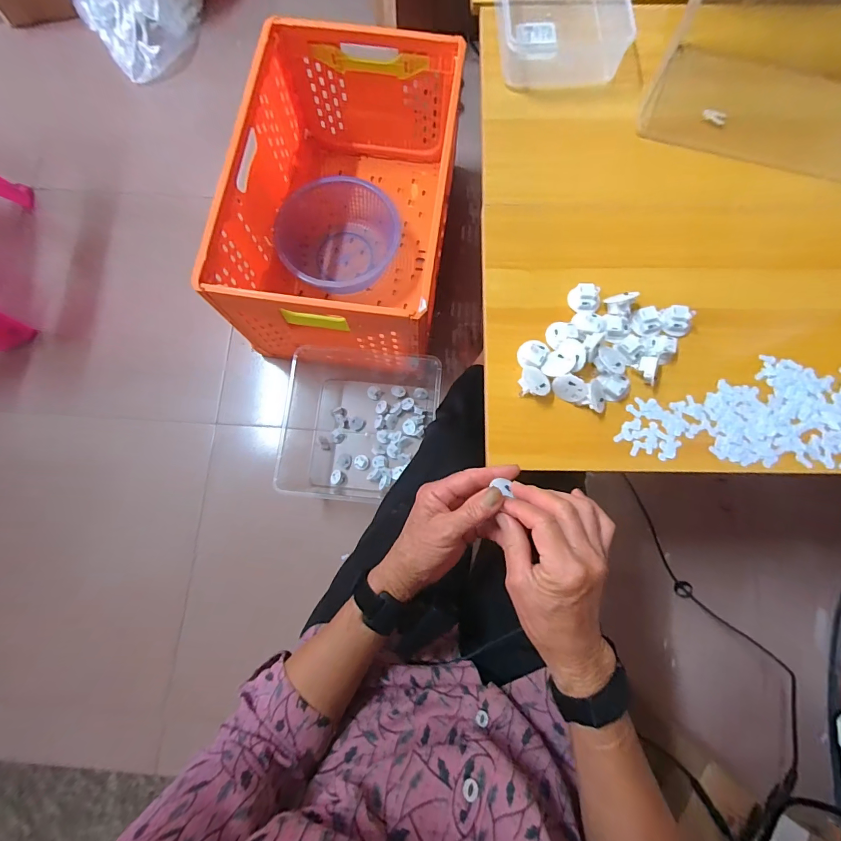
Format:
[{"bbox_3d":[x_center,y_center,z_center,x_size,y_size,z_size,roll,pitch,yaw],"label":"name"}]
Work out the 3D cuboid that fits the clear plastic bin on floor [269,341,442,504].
[{"bbox_3d":[-0.135,0.006,0.860,0.326,0.146,0.324,8,79,3],"label":"clear plastic bin on floor"}]

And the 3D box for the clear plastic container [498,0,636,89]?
[{"bbox_3d":[0.170,-0.540,0.489,0.159,0.057,0.262,-2,78,1],"label":"clear plastic container"}]

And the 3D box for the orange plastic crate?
[{"bbox_3d":[-0.149,-0.452,0.858,0.399,0.314,0.617,8,79,3],"label":"orange plastic crate"}]

